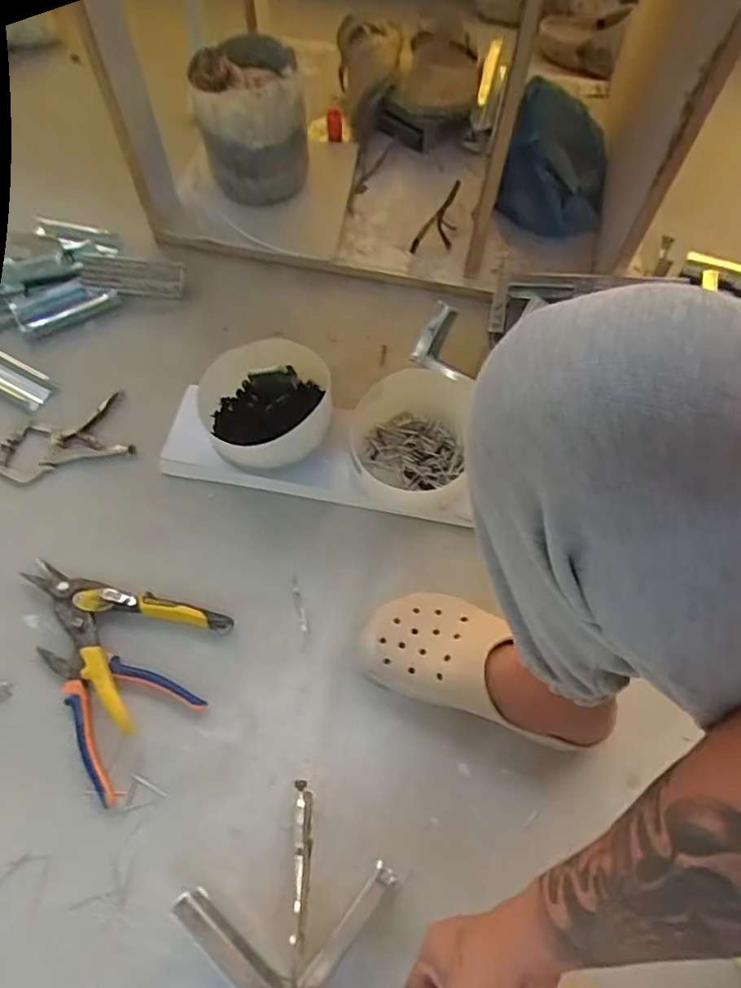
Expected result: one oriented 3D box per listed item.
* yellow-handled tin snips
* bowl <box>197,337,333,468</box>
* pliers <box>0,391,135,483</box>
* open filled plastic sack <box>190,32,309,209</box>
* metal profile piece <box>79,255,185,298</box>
[{"bbox_3d":[-0.283,0.158,0.630,0.232,0.025,0.133,16,65,6],"label":"yellow-handled tin snips"},{"bbox_3d":[-0.126,-0.100,0.728,0.159,0.098,0.138,-1,65,-2],"label":"bowl"},{"bbox_3d":[-0.389,-0.066,0.753,0.161,0.014,0.097,-22,67,-12],"label":"pliers"},{"bbox_3d":[-0.172,-0.530,0.879,0.149,0.171,0.139,-5,65,-4],"label":"open filled plastic sack"},{"bbox_3d":[-0.348,-0.319,0.873,0.149,0.019,0.060,3,64,-1],"label":"metal profile piece"}]

